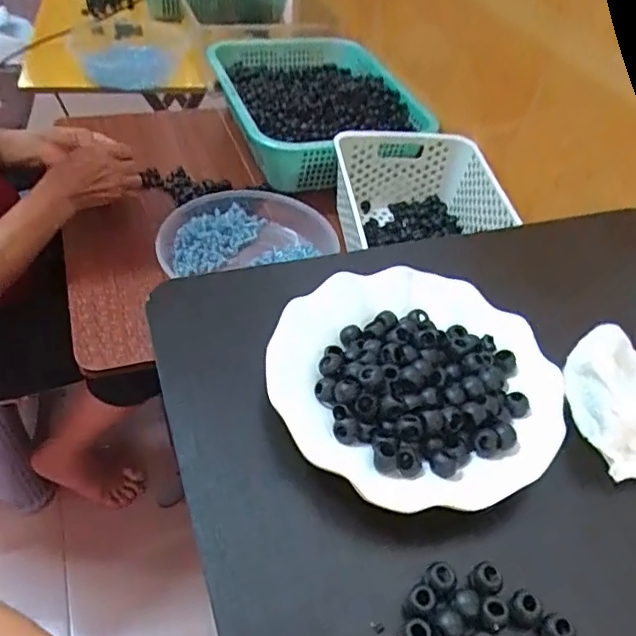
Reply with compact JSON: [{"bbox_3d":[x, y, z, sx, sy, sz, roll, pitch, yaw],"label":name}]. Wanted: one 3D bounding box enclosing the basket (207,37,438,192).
[{"bbox_3d":[-0.004,-0.341,0.960,0.271,0.114,0.352,-13,49,-19],"label":"basket"}]

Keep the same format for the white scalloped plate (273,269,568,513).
[{"bbox_3d":[0.061,0.034,0.370,0.173,0.023,0.178,4,45,-4],"label":"white scalloped plate"}]

